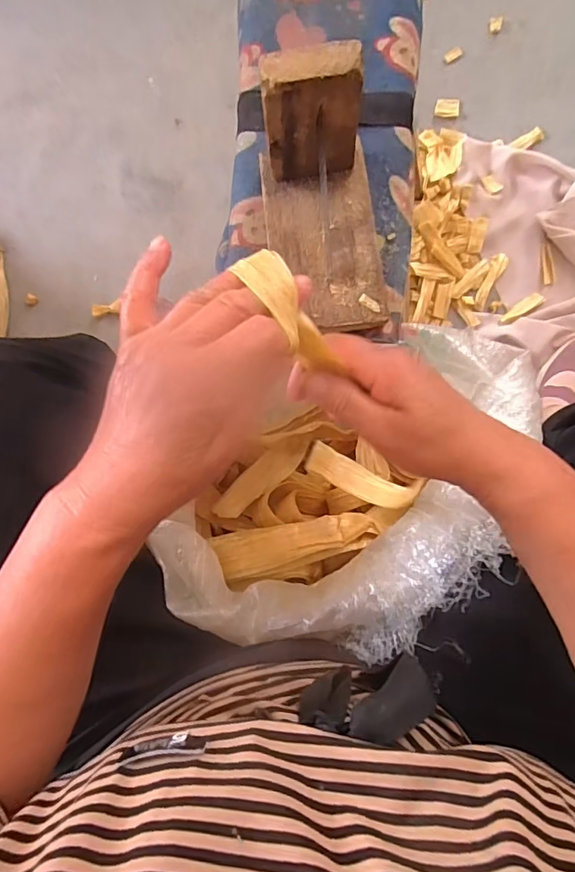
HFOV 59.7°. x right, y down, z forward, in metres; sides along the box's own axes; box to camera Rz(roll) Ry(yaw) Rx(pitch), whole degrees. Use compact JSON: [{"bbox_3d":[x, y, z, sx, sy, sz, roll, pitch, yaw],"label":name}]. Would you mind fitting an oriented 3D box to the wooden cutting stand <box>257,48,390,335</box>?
[{"bbox_3d":[0.020,-0.137,0.305,0.078,0.103,0.122,-7,87,7],"label":"wooden cutting stand"}]

